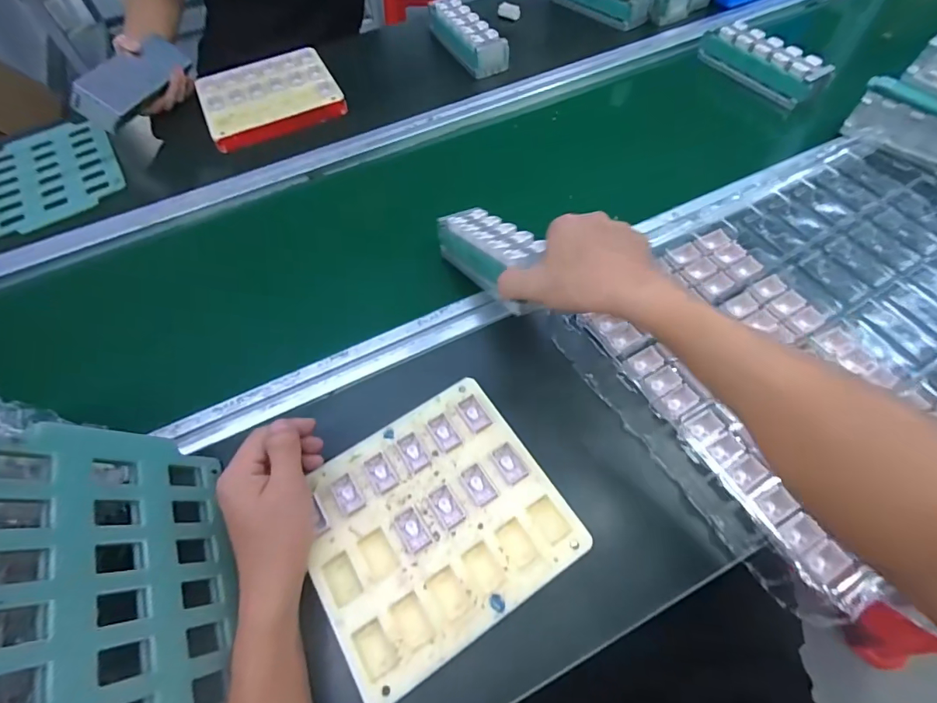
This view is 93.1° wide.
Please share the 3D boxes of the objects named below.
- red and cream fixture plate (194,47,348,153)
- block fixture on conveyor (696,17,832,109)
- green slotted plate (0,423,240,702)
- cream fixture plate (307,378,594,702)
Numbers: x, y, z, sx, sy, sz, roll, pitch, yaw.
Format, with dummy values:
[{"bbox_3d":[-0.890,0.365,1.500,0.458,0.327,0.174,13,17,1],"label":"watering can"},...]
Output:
[{"bbox_3d":[-0.314,-0.403,0.702,0.198,0.030,0.199,-27,62,-12],"label":"red and cream fixture plate"},{"bbox_3d":[0.457,-0.448,0.690,0.051,0.054,0.197,-29,62,-13],"label":"block fixture on conveyor"},{"bbox_3d":[-0.230,0.154,0.289,0.012,0.173,0.219,-33,61,11],"label":"green slotted plate"},{"bbox_3d":[-0.031,0.139,0.365,0.195,0.014,0.177,-31,63,-14],"label":"cream fixture plate"}]

